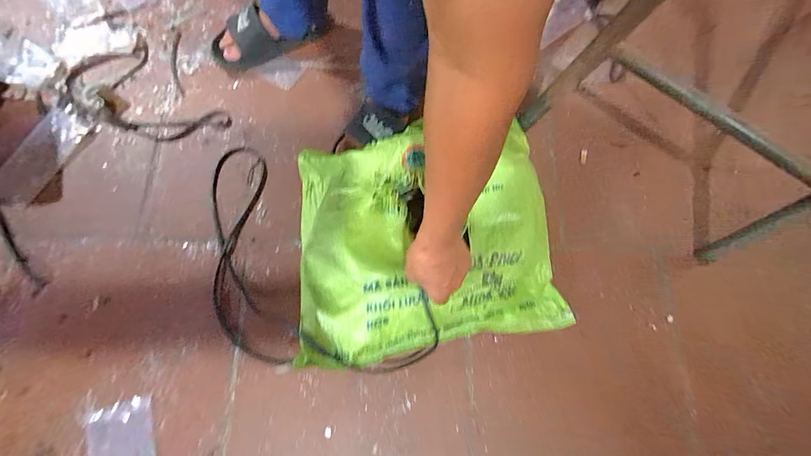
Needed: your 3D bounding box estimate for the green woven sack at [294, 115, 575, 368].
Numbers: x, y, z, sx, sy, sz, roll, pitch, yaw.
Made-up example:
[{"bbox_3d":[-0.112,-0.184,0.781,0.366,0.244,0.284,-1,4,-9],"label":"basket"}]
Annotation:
[{"bbox_3d":[0.037,0.017,0.639,0.444,0.132,0.361,-8,73,-5],"label":"green woven sack"}]

